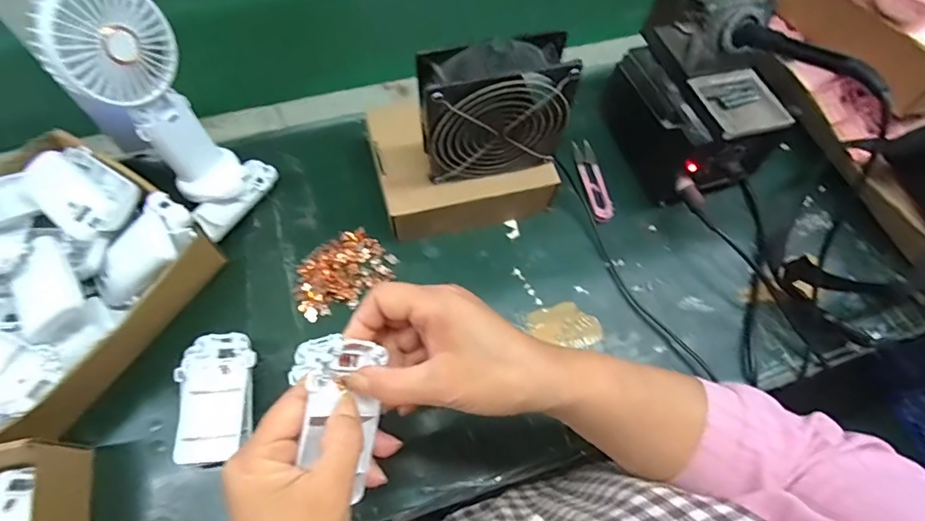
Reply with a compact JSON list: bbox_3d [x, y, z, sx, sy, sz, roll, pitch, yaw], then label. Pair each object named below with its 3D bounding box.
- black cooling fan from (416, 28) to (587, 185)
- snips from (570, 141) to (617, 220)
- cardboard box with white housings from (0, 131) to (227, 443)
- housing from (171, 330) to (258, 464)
[{"bbox_3d":[0.025,-0.123,0.400,0.121,0.113,0.049,-13,66,-10],"label":"black cooling fan"},{"bbox_3d":[0.140,-0.089,0.512,0.025,0.008,0.105,-8,67,-7],"label":"snips"},{"bbox_3d":[-0.341,0.015,0.389,0.201,0.085,0.208,29,68,9],"label":"cardboard box with white housings"},{"bbox_3d":[-0.192,0.111,0.382,0.062,0.041,0.098,-10,67,-8],"label":"housing"}]

